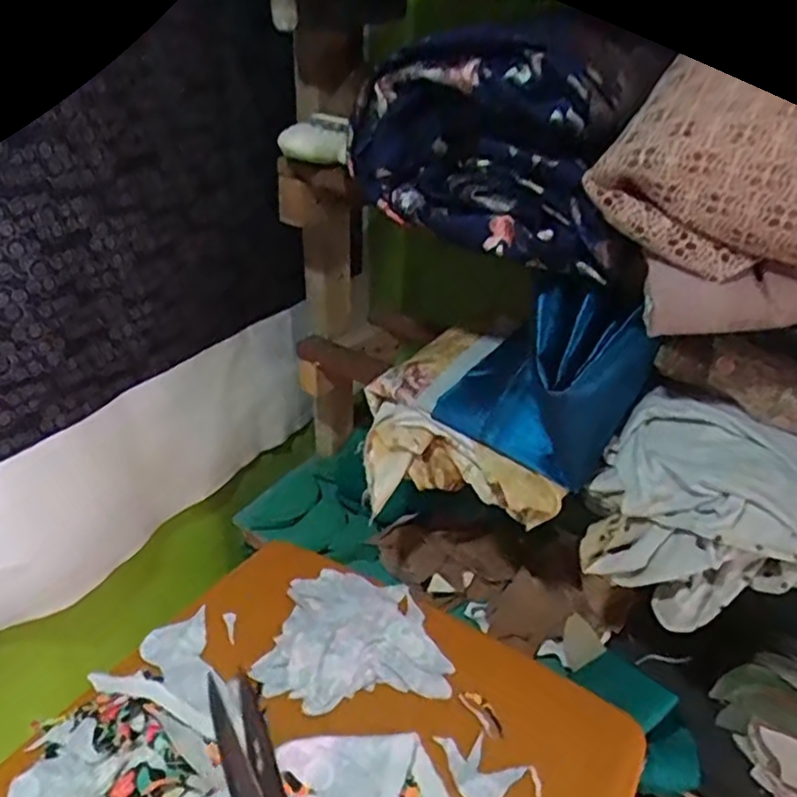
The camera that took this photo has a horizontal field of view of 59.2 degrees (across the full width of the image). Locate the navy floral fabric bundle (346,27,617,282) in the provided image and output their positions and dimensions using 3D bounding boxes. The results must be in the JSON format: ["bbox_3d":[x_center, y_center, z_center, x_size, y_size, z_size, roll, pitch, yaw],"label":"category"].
[{"bbox_3d":[0.081,-0.227,0.634,0.251,0.177,0.095,28,40,33],"label":"navy floral fabric bundle"}]

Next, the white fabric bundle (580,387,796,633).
[{"bbox_3d":[0.286,0.106,0.668,0.187,0.156,0.129,22,38,27],"label":"white fabric bundle"}]

